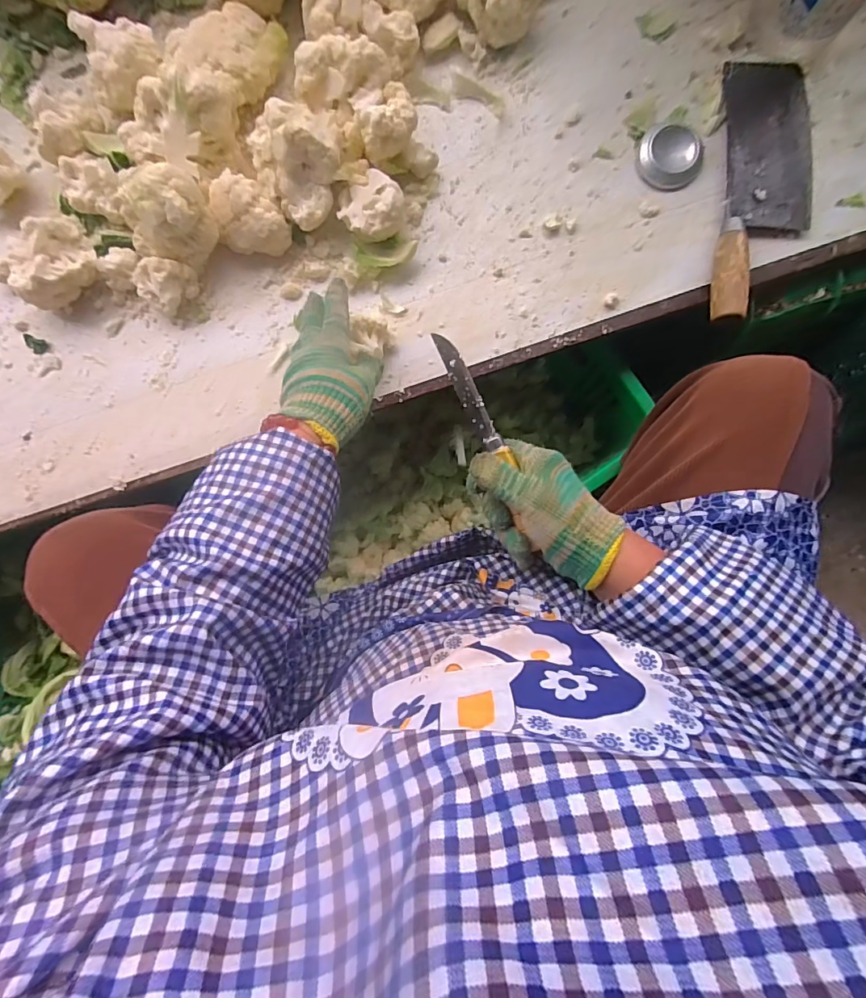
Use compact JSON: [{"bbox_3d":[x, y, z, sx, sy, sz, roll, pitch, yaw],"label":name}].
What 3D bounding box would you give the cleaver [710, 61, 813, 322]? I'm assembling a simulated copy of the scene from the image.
[{"bbox_3d":[0.326,-0.305,0.455,0.089,0.030,0.266,6,88,3],"label":"cleaver"}]

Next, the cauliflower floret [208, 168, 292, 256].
[{"bbox_3d":[-0.184,-0.277,0.471,0.076,0.049,0.056,39,90,3],"label":"cauliflower floret"}]

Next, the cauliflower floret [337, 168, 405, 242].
[{"bbox_3d":[-0.060,-0.283,0.462,0.060,0.042,0.052,-20,87,2],"label":"cauliflower floret"}]

